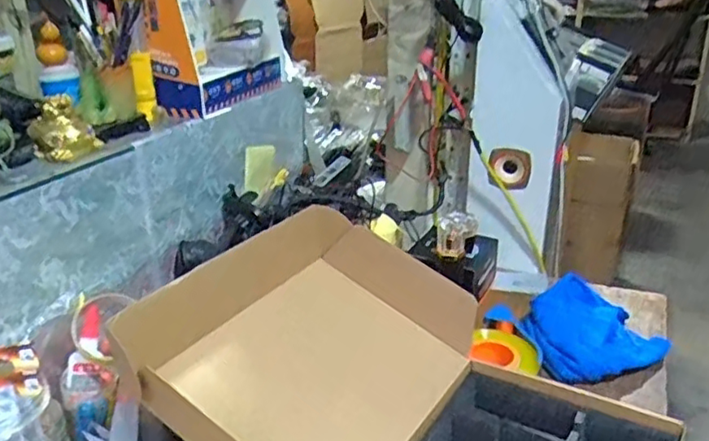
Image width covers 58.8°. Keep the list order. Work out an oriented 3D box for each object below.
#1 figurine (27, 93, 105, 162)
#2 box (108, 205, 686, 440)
[{"bbox_3d":[-0.363,-0.117,0.790,0.080,0.072,0.065,-11,25,-24],"label":"figurine"},{"bbox_3d":[0.063,0.213,0.687,0.499,0.203,0.371,13,26,28],"label":"box"}]

